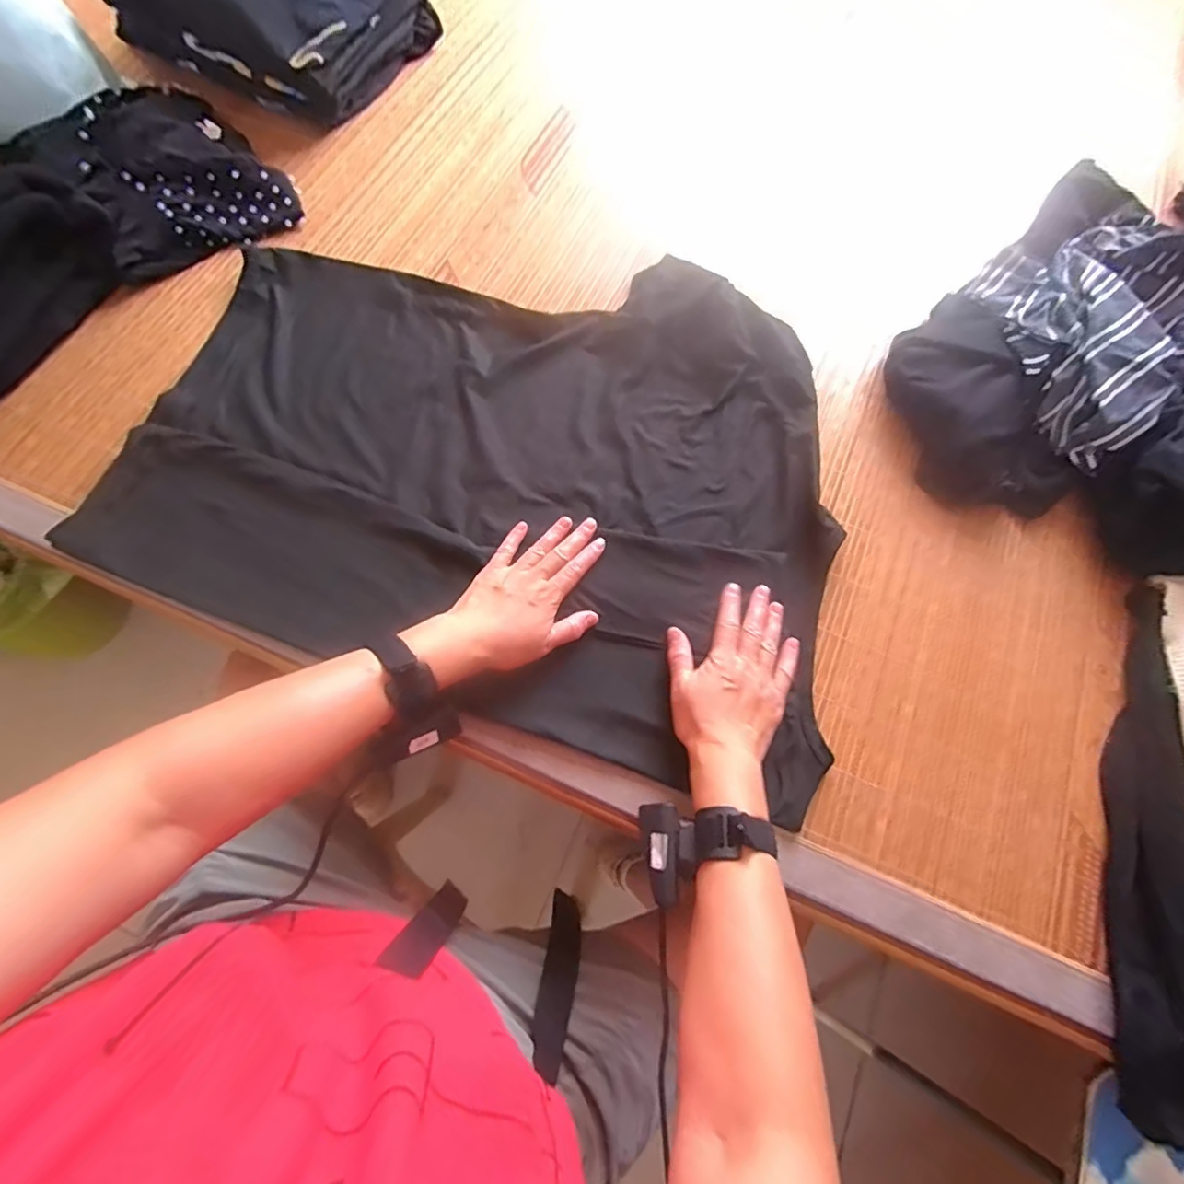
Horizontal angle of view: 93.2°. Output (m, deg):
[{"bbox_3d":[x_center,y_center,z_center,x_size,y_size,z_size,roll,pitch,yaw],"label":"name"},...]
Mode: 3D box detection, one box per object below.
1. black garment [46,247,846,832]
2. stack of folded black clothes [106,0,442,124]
[{"bbox_3d":[-0.083,-0.138,0.570,0.701,0.048,0.499,18,70,4],"label":"black garment"},{"bbox_3d":[-0.403,-0.765,0.717,0.303,0.131,0.262,26,71,7],"label":"stack of folded black clothes"}]

